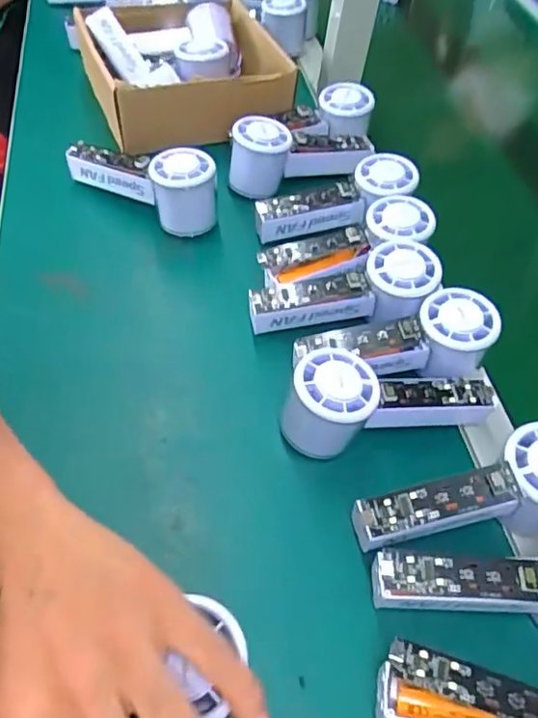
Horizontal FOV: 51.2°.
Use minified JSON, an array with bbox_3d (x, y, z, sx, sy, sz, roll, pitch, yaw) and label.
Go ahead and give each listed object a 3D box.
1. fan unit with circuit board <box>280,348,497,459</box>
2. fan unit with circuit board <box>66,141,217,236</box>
[{"bbox_3d":[0.082,0.038,0.397,0.152,0.061,0.056,4,51,-20],"label":"fan unit with circuit board"},{"bbox_3d":[-0.116,-0.169,0.512,0.153,0.053,0.050,29,56,14],"label":"fan unit with circuit board"}]

